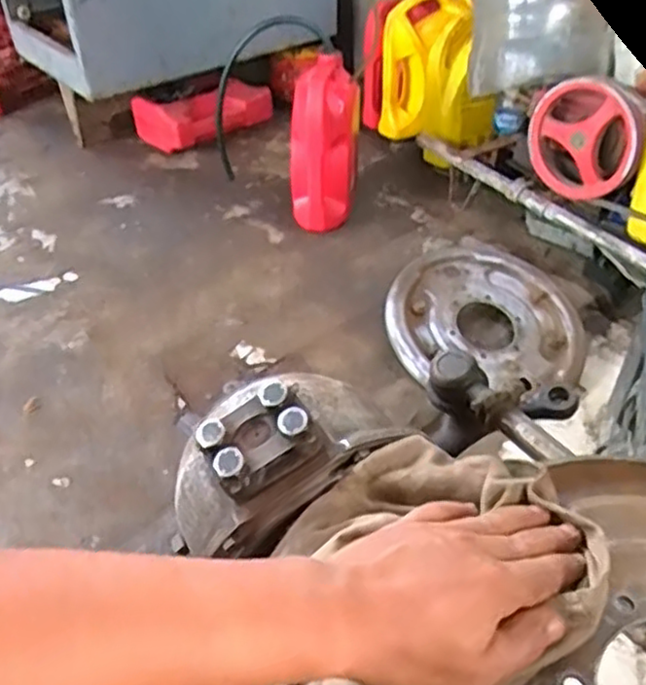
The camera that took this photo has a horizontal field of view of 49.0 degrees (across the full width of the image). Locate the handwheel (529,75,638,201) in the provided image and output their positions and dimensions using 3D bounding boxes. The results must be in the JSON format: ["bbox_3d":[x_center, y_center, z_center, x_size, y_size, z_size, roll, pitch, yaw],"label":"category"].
[{"bbox_3d":[0.402,-0.313,1.108,0.046,0.183,0.167,-24,45,-25],"label":"handwheel"}]

